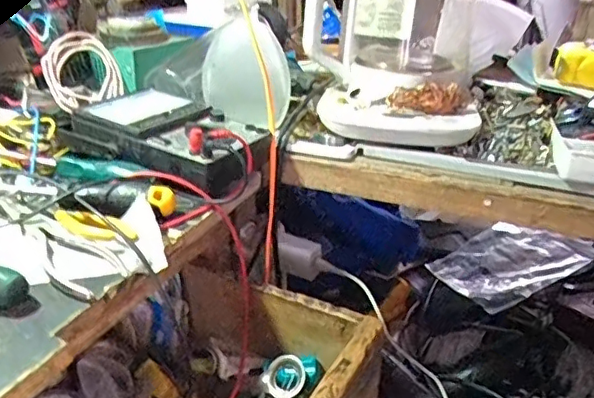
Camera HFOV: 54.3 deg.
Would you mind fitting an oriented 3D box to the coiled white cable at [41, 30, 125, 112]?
[{"bbox_3d":[-0.252,-0.147,0.668,0.084,0.082,0.025,-31,9,-34],"label":"coiled white cable"}]

